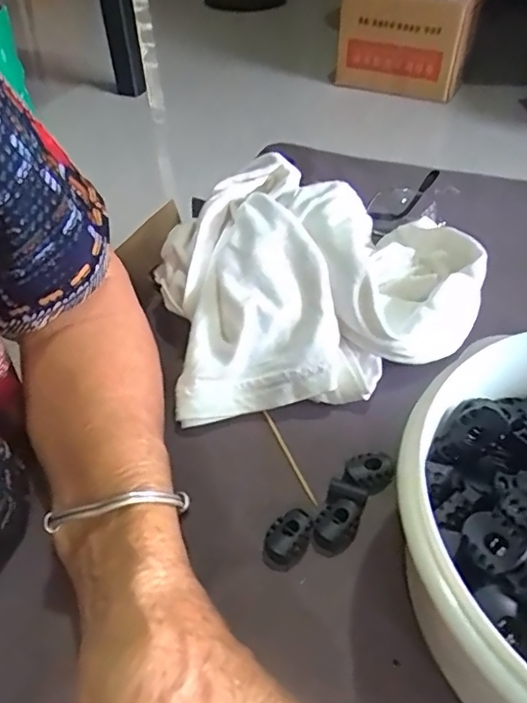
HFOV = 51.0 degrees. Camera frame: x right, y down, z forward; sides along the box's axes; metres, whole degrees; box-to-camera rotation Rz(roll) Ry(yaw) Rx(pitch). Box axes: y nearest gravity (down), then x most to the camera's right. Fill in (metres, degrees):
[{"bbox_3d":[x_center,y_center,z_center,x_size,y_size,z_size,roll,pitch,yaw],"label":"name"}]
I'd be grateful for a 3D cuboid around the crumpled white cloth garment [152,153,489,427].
[{"bbox_3d":[0.032,-0.045,0.324,0.180,0.074,0.137,-11,45,-8],"label":"crumpled white cloth garment"}]

